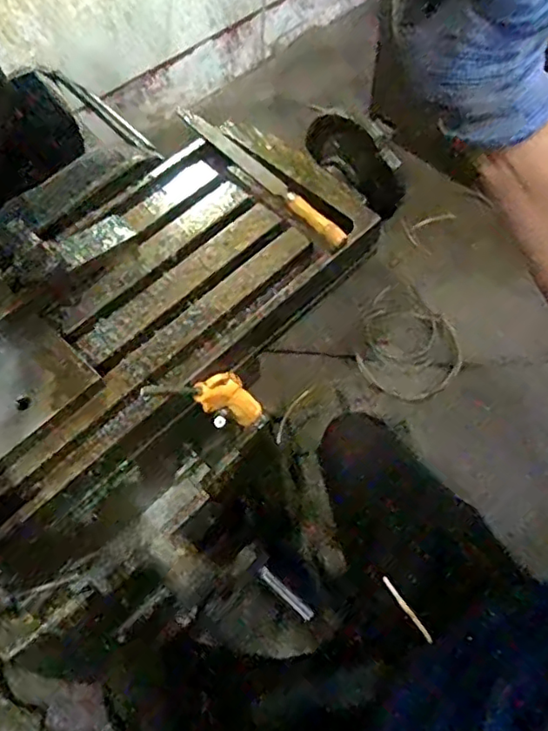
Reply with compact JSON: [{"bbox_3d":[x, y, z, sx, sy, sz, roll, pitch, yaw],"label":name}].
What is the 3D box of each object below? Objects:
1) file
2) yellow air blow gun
[{"bbox_3d":[-0.018,-0.222,0.661,0.025,0.021,0.289,-36,65,-16],"label":"file"},{"bbox_3d":[-0.050,0.033,0.589,0.050,0.211,0.022,-41,64,9],"label":"yellow air blow gun"}]

